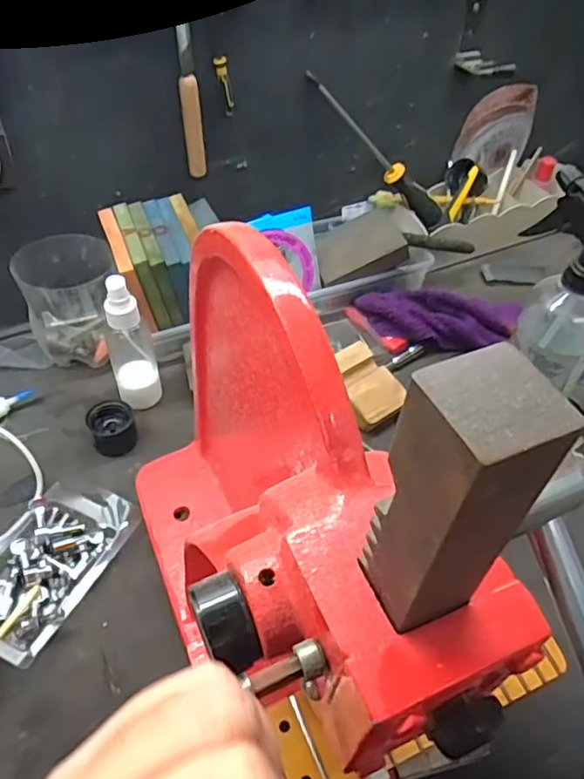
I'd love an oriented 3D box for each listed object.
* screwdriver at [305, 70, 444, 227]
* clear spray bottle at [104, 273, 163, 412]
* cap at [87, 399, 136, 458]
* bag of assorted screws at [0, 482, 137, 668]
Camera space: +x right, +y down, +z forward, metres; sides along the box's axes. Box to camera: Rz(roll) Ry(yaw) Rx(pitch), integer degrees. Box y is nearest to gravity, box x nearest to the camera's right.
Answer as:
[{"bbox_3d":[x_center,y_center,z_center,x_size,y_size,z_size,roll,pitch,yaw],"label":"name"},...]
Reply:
[{"bbox_3d":[0.096,-0.264,0.654,0.231,0.025,0.025,35,38,-33],"label":"screwdriver"},{"bbox_3d":[-0.146,-0.041,0.530,0.042,0.139,0.046,-14,51,-16],"label":"clear spray bottle"},{"bbox_3d":[-0.163,0.035,0.532,0.038,0.036,0.033,-8,49,-11],"label":"cap"},{"bbox_3d":[-0.188,0.131,0.449,0.080,0.021,0.137,22,50,15],"label":"bag of assorted screws"}]

